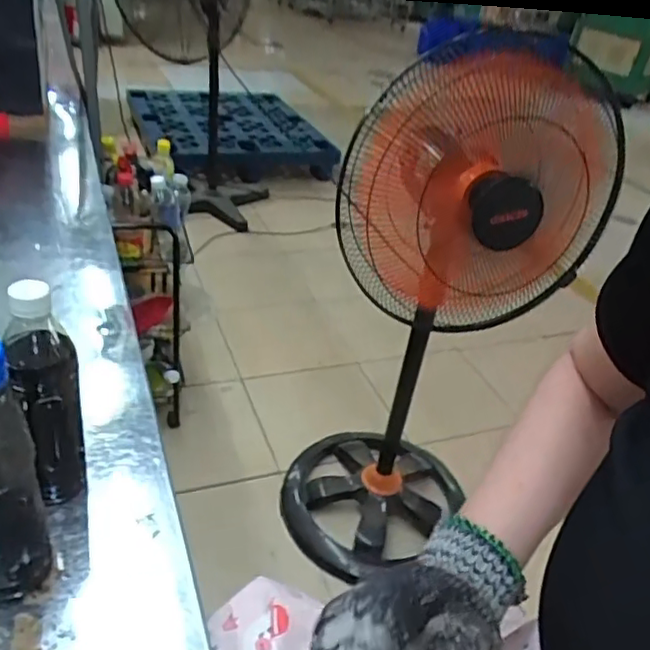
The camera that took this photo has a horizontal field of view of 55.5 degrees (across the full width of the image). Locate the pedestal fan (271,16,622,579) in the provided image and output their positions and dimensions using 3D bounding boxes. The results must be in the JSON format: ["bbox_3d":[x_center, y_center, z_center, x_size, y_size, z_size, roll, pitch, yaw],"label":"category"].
[{"bbox_3d":[0.186,0.039,1.248,0.473,1.026,0.404,2,36,-14],"label":"pedestal fan"}]

